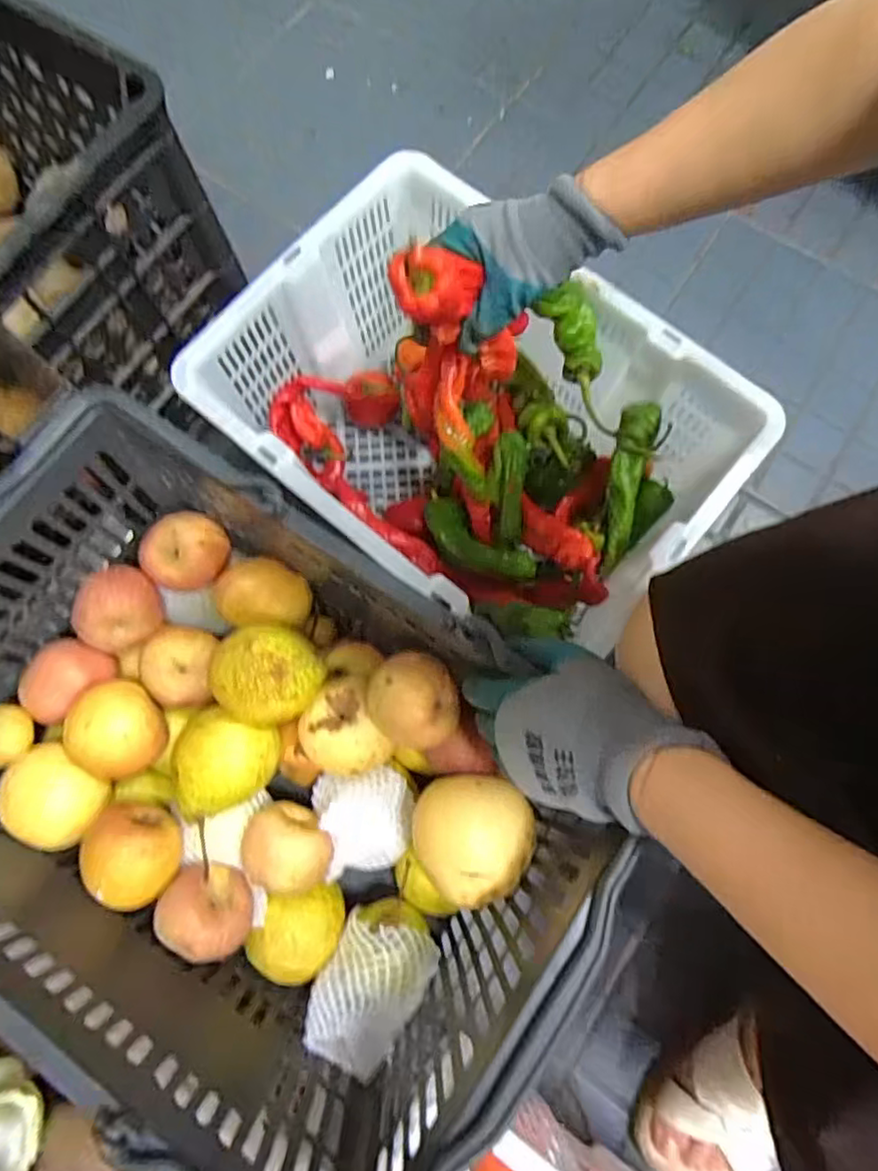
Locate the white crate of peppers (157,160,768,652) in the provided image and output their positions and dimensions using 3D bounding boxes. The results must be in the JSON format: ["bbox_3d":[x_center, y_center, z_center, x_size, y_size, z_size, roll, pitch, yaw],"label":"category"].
[{"bbox_3d":[0.028,-0.125,0.565,0.387,0.195,0.277,39,80,10],"label":"white crate of peppers"}]

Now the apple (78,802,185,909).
[{"bbox_3d":[-0.225,0.195,0.455,0.068,0.055,0.061,36,79,9],"label":"apple"}]

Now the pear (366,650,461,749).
[{"bbox_3d":[-0.018,0.080,0.442,0.060,0.054,0.065,0,76,1],"label":"pear"}]

